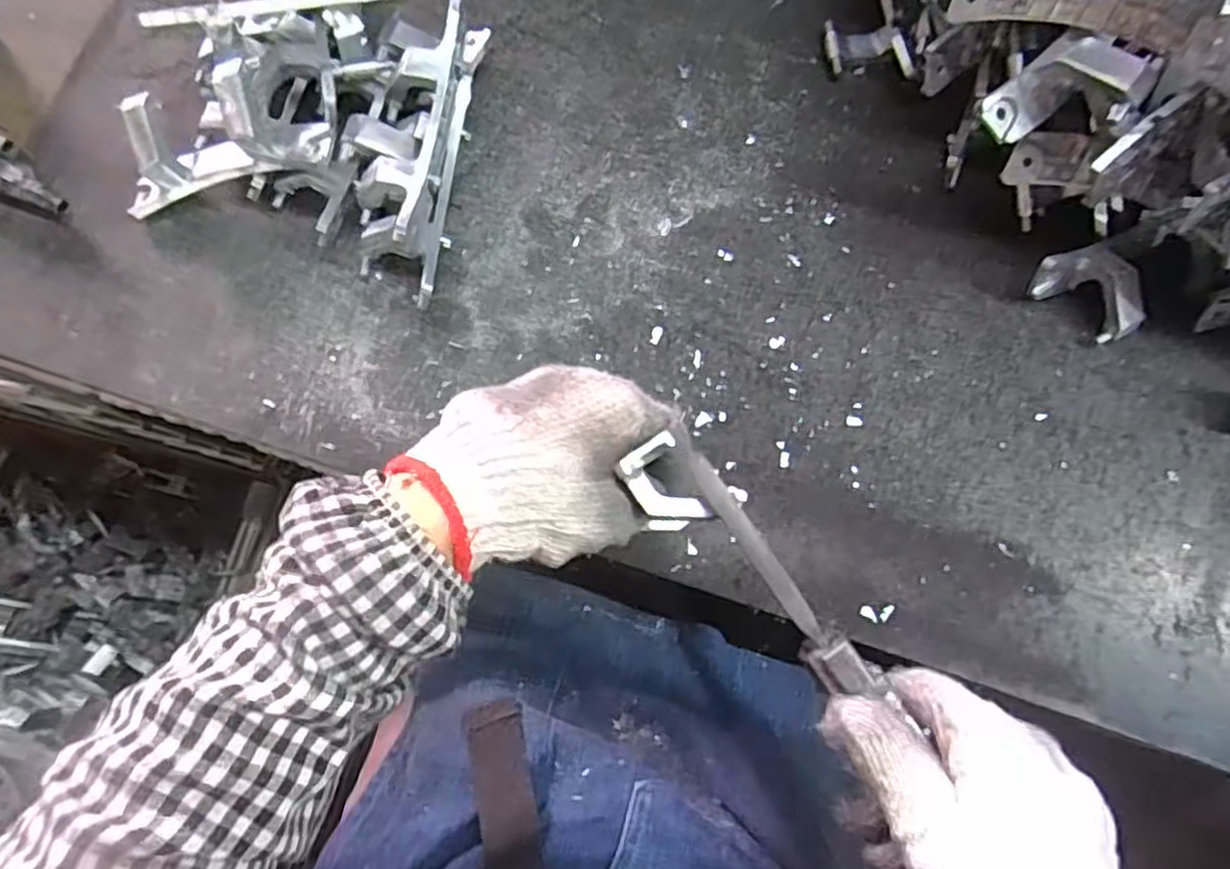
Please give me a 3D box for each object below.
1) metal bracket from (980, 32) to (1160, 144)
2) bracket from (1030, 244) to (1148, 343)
[{"bbox_3d":[0.234,-0.179,0.375,0.075,0.024,0.044,-13,76,31],"label":"metal bracket"},{"bbox_3d":[0.287,-0.084,0.438,0.049,0.028,0.059,-27,80,-6],"label":"bracket"}]

